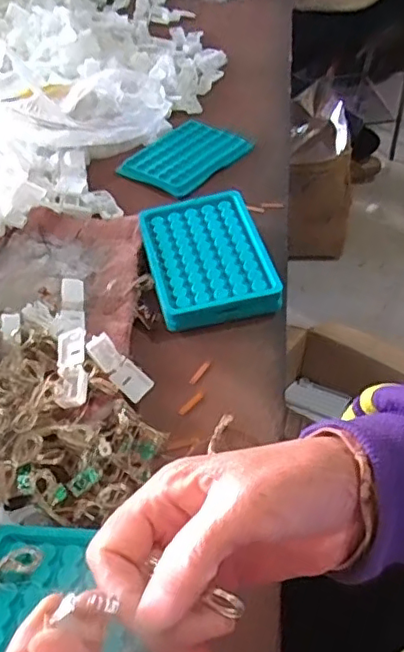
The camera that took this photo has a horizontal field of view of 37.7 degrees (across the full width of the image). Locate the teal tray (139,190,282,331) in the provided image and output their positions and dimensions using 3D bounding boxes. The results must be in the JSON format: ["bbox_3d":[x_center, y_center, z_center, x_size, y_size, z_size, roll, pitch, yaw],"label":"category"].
[{"bbox_3d":[0.004,-0.059,0.513,0.095,0.032,0.131,-10,48,-8],"label":"teal tray"}]

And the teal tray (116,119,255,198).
[{"bbox_3d":[-0.018,-0.191,0.654,0.094,0.011,0.120,33,56,27],"label":"teal tray"}]

